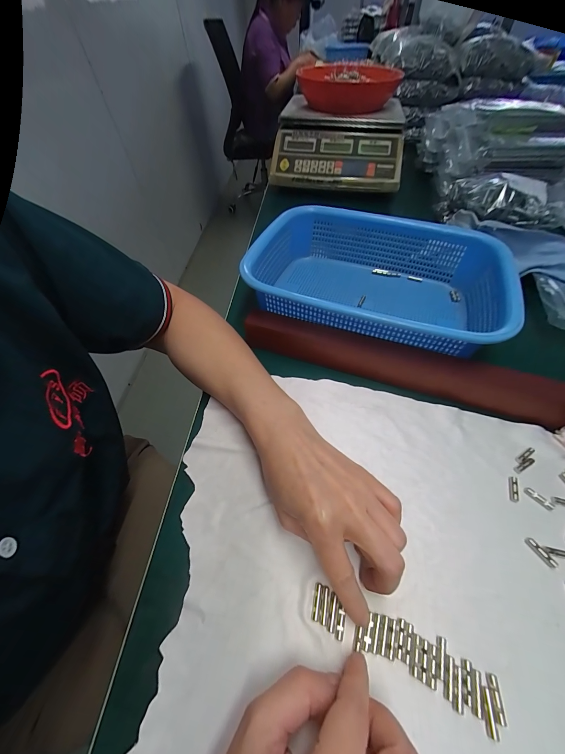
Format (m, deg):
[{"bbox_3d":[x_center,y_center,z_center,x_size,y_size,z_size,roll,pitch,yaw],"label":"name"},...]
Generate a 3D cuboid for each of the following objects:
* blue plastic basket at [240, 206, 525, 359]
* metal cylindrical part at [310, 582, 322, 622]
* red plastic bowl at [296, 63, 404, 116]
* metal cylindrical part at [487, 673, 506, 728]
[{"bbox_3d":[0.106,-0.116,0.346,0.277,0.090,0.200,15,57,14],"label":"blue plastic basket"},{"bbox_3d":[0.023,0.153,0.187,0.005,0.004,0.021,11,56,11],"label":"metal cylindrical part"},{"bbox_3d":[0.131,-0.563,0.541,0.187,0.070,0.151,13,55,13],"label":"red plastic bowl"},{"bbox_3d":[0.124,0.187,0.159,0.005,0.004,0.021,6,54,8],"label":"metal cylindrical part"}]

